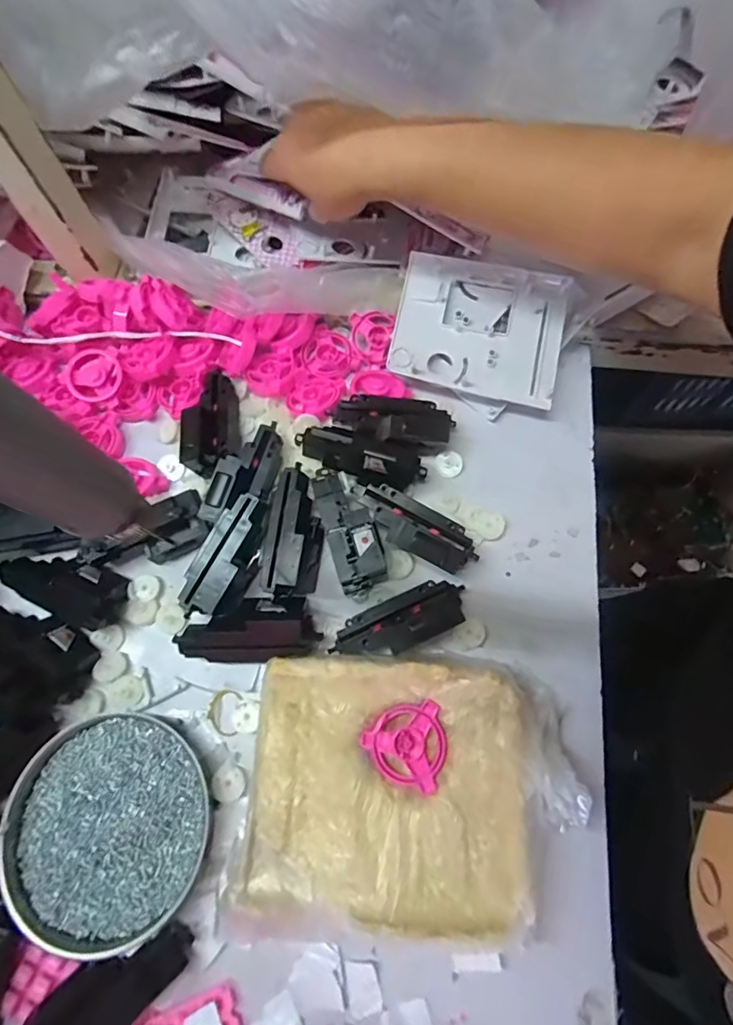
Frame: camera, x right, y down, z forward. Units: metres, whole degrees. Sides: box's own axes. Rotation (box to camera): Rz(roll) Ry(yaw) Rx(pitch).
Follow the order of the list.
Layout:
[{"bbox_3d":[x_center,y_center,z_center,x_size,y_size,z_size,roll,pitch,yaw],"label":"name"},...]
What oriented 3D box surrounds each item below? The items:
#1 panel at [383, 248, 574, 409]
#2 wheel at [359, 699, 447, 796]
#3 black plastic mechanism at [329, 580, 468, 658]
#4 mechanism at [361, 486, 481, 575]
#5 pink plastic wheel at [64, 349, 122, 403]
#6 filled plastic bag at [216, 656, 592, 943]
[{"bbox_3d":[0.097,-0.160,0.434,0.143,0.018,0.116,17,82,8],"label":"panel"},{"bbox_3d":[0.027,0.153,0.338,0.055,0.005,0.054,19,73,6],"label":"wheel"},{"bbox_3d":[0.026,0.081,0.364,0.098,0.034,0.038,-24,74,-8],"label":"black plastic mechanism"},{"bbox_3d":[0.036,0.016,0.387,0.100,0.036,0.040,26,73,9],"label":"mechanism"},{"bbox_3d":[-0.243,-0.121,0.444,0.047,0.012,0.047,1,80,-6],"label":"pink plastic wheel"},{"bbox_3d":[0.024,0.177,0.329,0.208,0.039,0.152,1,72,0],"label":"filled plastic bag"}]

